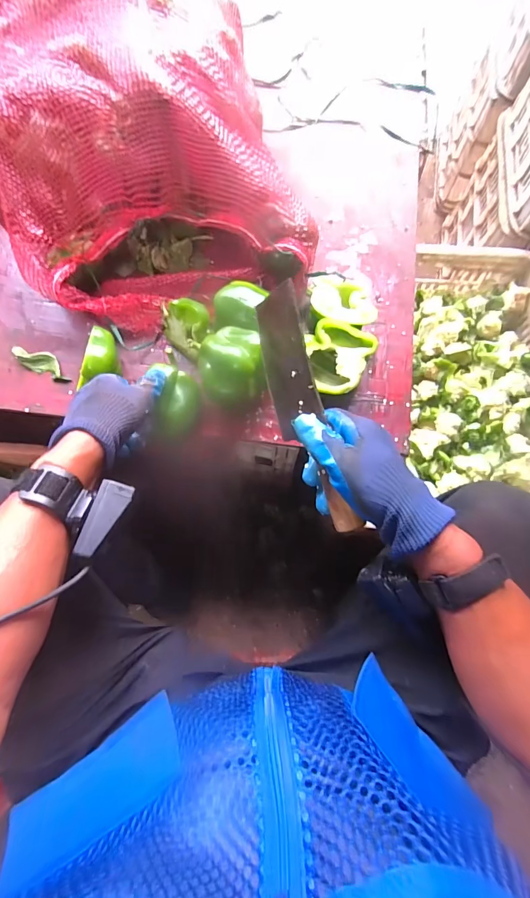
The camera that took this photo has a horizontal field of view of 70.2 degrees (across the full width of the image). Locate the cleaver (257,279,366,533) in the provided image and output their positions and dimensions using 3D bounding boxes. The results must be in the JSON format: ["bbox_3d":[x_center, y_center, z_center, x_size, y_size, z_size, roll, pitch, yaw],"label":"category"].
[{"bbox_3d":[0.042,-0.040,0.384,0.025,0.082,0.245,-13,84,-31],"label":"cleaver"}]

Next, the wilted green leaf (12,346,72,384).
[{"bbox_3d":[-0.315,-0.122,0.536,0.089,0.016,0.032,24,76,7],"label":"wilted green leaf"}]

